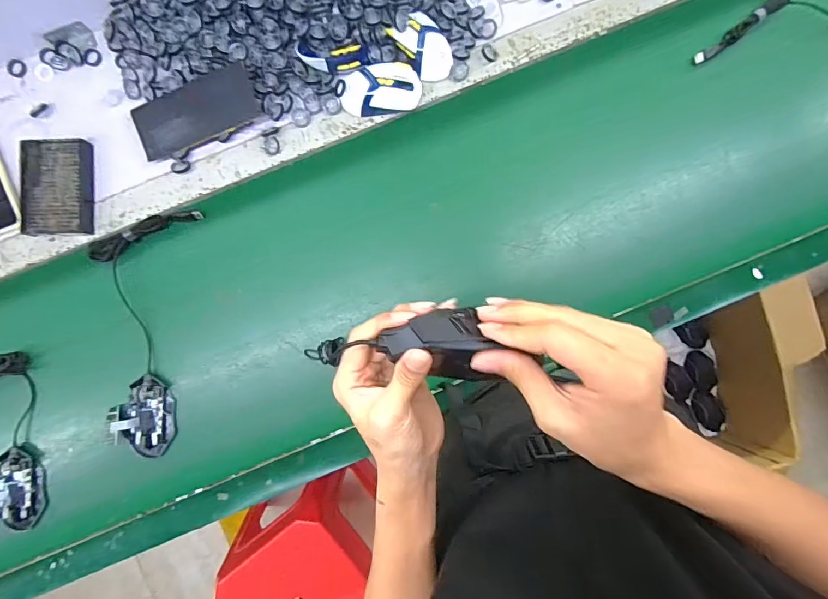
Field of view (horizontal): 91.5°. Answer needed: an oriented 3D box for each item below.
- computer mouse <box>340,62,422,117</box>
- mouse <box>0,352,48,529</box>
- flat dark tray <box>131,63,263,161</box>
[{"bbox_3d":[-0.048,-0.306,0.588,0.115,0.041,0.059,-10,90,-1],"label":"computer mouse"},{"bbox_3d":[-0.601,0.215,0.583,0.156,0.030,0.238,-23,91,-1],"label":"mouse"},{"bbox_3d":[-0.314,-0.268,0.582,0.182,0.014,0.076,-21,105,7],"label":"flat dark tray"}]

